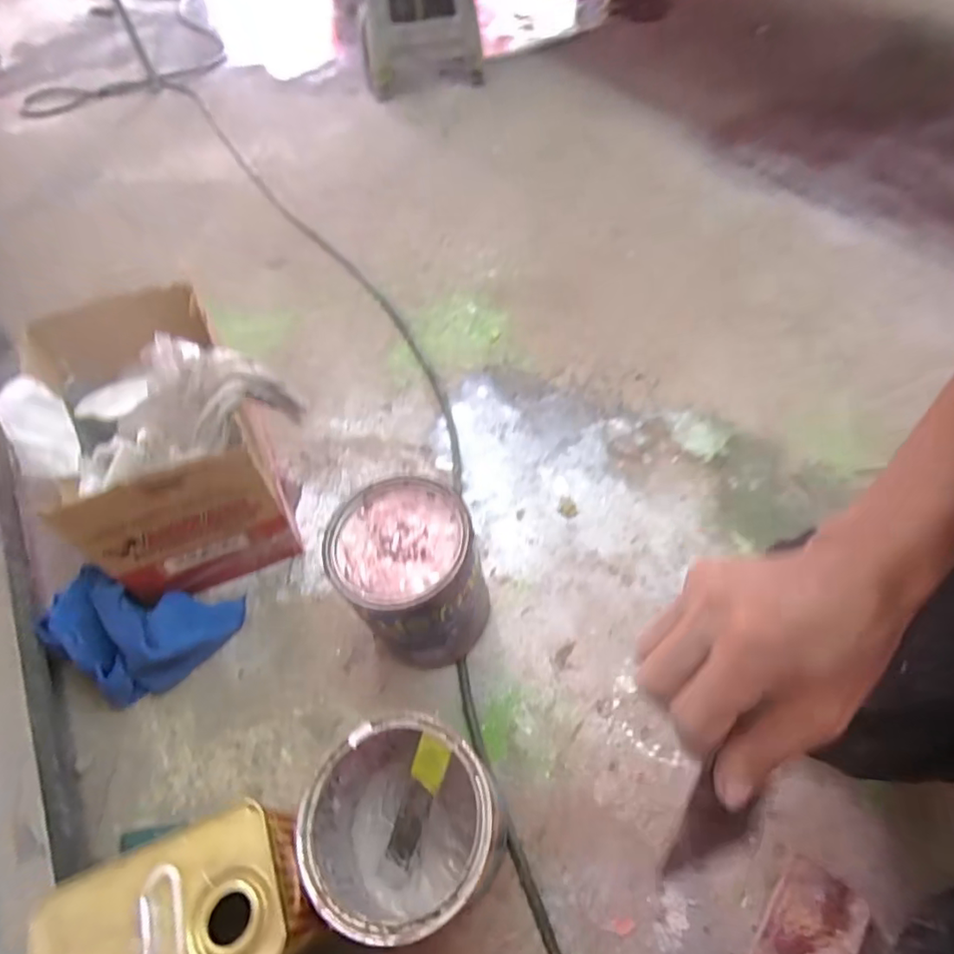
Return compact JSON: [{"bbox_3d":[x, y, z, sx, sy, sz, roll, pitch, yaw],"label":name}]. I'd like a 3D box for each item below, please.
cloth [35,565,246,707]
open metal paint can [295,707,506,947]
[{"bbox_3d":[-0.426,0.204,0.709,0.194,0.100,0.143,2,55,3],"label":"cloth"},{"bbox_3d":[-0.060,0.338,0.543,0.171,0.203,0.154,-3,55,-1],"label":"open metal paint can"}]

